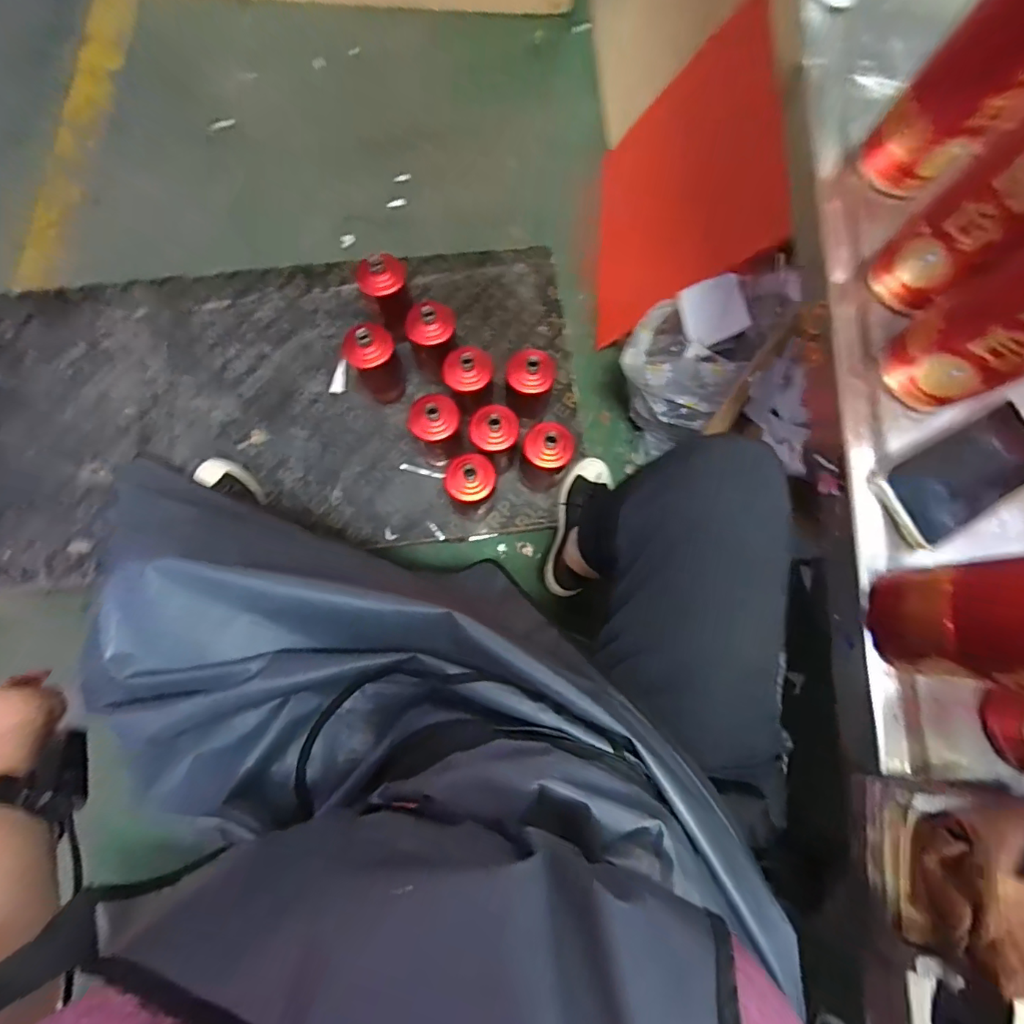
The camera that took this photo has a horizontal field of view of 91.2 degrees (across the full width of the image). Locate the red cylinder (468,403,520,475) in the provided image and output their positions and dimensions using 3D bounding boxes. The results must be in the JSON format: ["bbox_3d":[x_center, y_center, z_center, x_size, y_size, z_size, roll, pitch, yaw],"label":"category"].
[{"bbox_3d":[-0.029,-0.119,0.851,0.075,0.141,0.075,0,79,-1],"label":"red cylinder"}]

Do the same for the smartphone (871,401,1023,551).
[{"bbox_3d":[0.362,-0.031,0.398,0.151,0.014,0.061,-28,81,-6],"label":"smartphone"}]

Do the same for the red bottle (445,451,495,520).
[{"bbox_3d":[-0.068,-0.038,0.852,0.076,0.175,0.072,0,79,-1],"label":"red bottle"}]

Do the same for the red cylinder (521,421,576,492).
[{"bbox_3d":[0.056,-0.091,0.842,0.077,0.135,0.077,0,79,-1],"label":"red cylinder"}]

